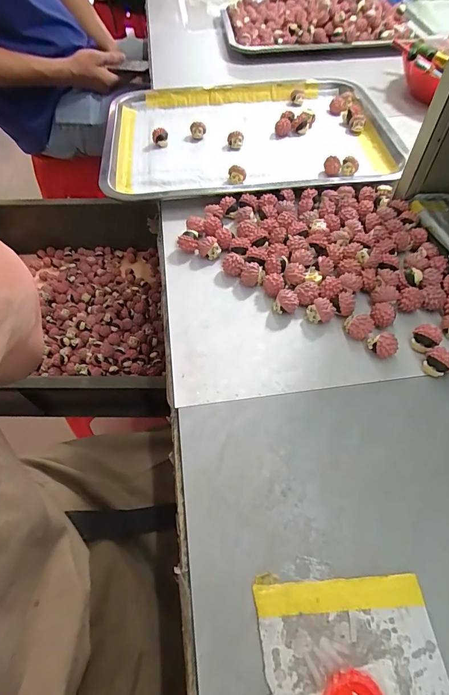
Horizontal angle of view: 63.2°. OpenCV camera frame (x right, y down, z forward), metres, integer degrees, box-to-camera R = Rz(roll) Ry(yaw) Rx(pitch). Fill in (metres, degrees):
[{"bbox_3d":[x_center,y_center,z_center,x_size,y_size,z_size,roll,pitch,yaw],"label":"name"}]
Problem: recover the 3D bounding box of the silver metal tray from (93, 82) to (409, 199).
[{"bbox_3d":[0.033,-0.281,0.473,0.354,0.026,0.281,-5,55,0],"label":"silver metal tray"}]

